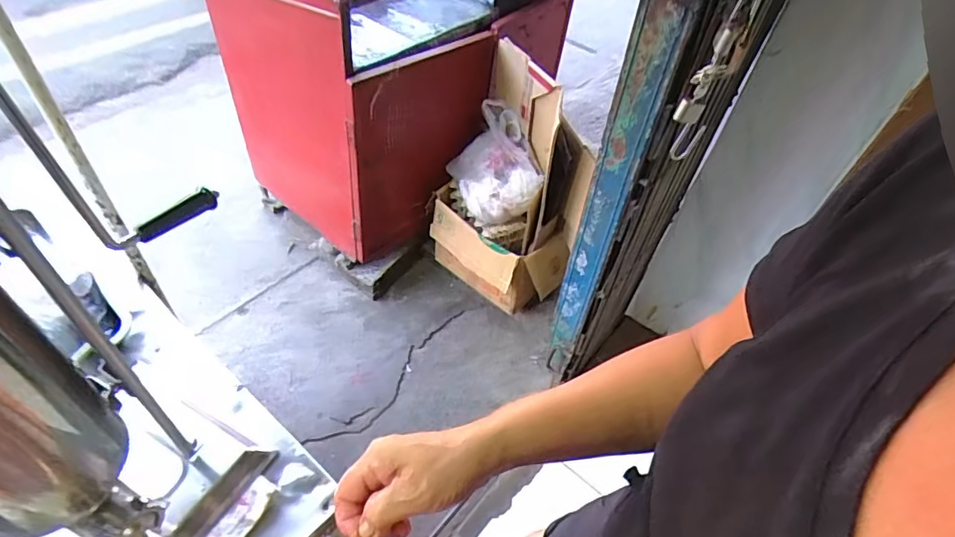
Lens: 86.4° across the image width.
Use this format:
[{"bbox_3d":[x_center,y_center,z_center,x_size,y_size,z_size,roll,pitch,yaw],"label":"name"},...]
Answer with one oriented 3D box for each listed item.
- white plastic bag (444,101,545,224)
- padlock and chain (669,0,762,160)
[{"bbox_3d":[0.050,-0.298,1.518,0.199,0.242,0.318,-12,51,-17],"label":"white plastic bag"},{"bbox_3d":[0.334,-0.275,0.725,0.052,0.275,0.042,22,49,13],"label":"padlock and chain"}]

